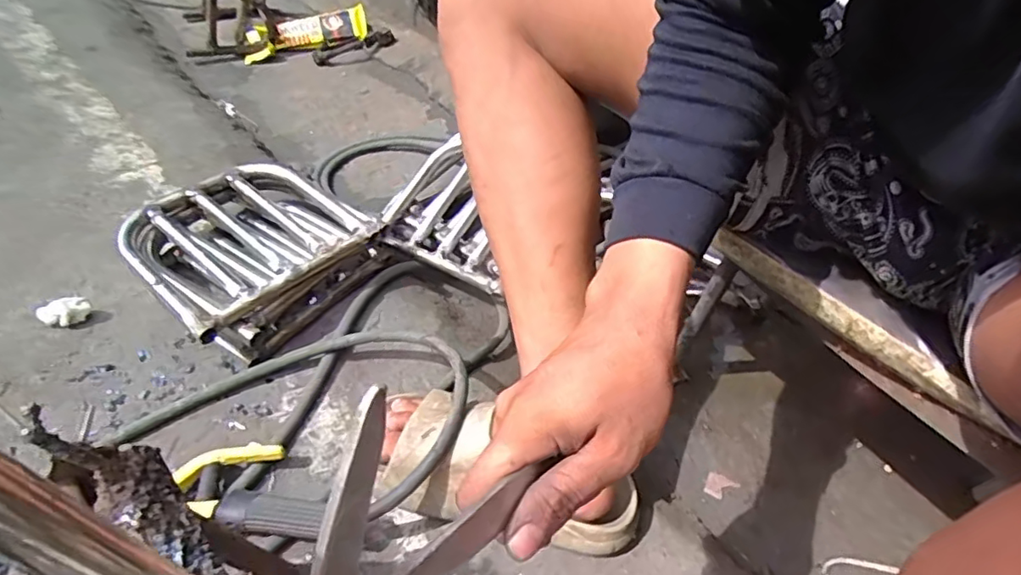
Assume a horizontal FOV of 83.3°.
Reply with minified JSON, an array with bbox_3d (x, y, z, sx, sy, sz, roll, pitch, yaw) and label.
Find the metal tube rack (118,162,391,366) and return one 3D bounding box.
[{"bbox_3d":[-0.342,-0.044,0.764,0.256,0.103,0.274,26,49,20],"label":"metal tube rack"}]

